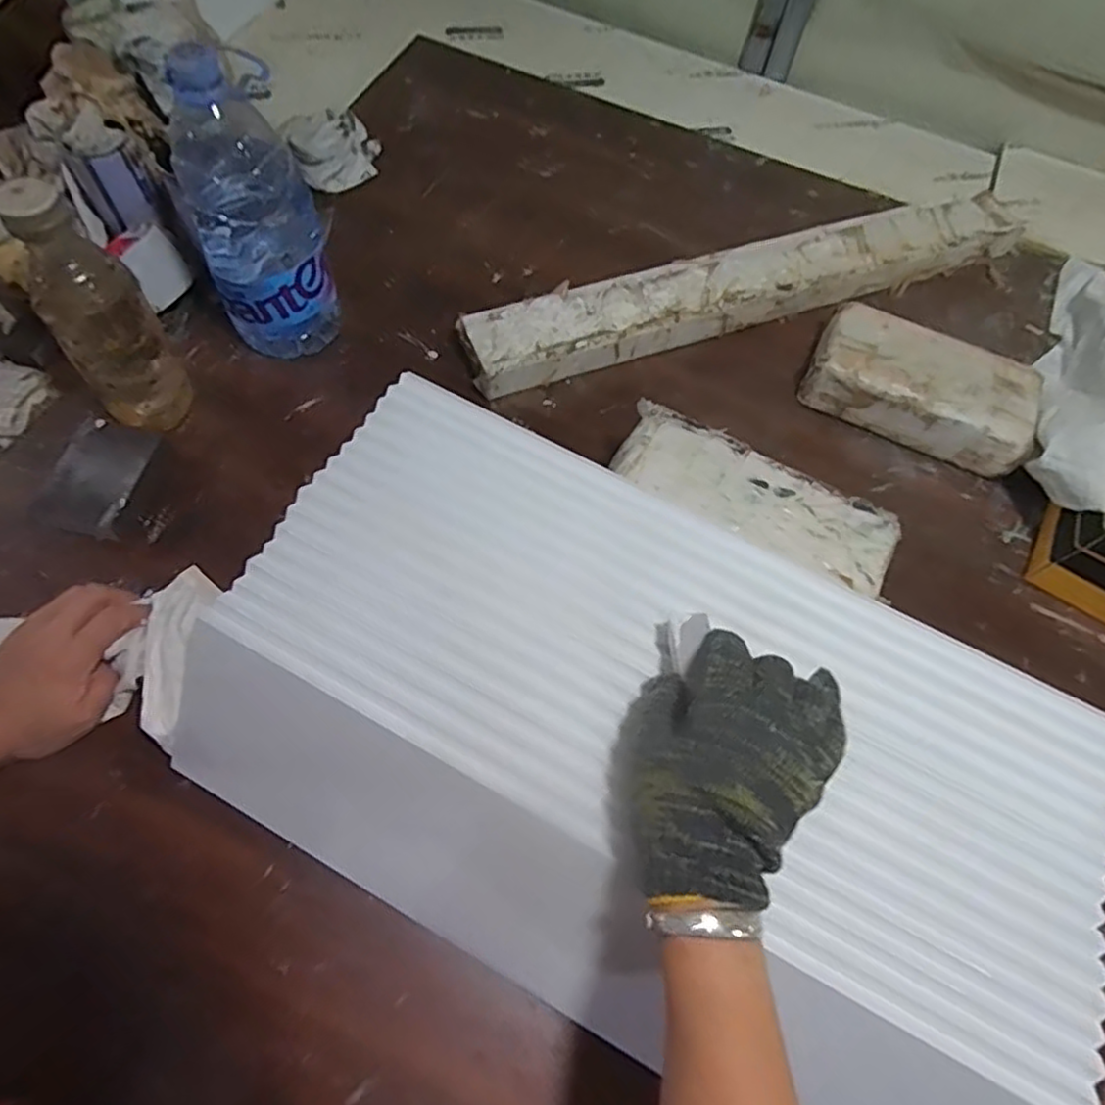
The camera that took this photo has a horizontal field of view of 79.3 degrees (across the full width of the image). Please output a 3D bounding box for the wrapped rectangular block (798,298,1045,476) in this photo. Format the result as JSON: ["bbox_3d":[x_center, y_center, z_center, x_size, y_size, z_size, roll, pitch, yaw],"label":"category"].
[{"bbox_3d":[0.371,-0.166,0.676,0.213,0.071,0.112,24,65,9],"label":"wrapped rectangular block"}]

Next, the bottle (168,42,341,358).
[{"bbox_3d":[-0.253,-0.279,0.565,0.100,0.248,0.088,-19,66,-12],"label":"bottle"}]

